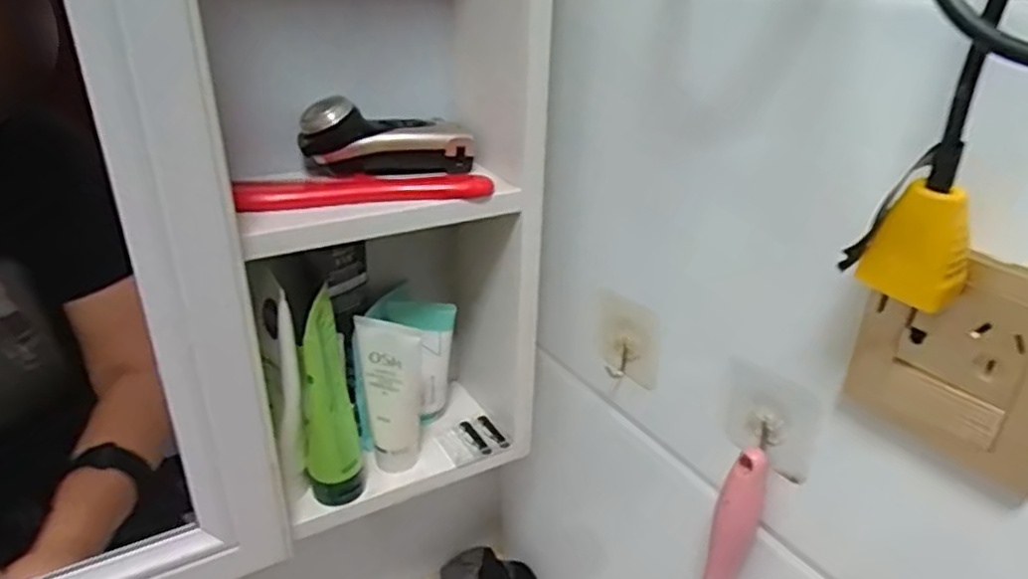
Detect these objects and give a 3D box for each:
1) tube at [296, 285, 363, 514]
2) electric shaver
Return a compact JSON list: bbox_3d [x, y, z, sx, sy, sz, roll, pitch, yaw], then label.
[{"bbox_3d":[-0.128,0.074,0.470,0.036,0.147,0.066,-6,28,-16],"label":"tube"},{"bbox_3d":[-0.084,-0.100,0.460,0.111,0.049,0.034,-2,27,-8],"label":"electric shaver"}]

